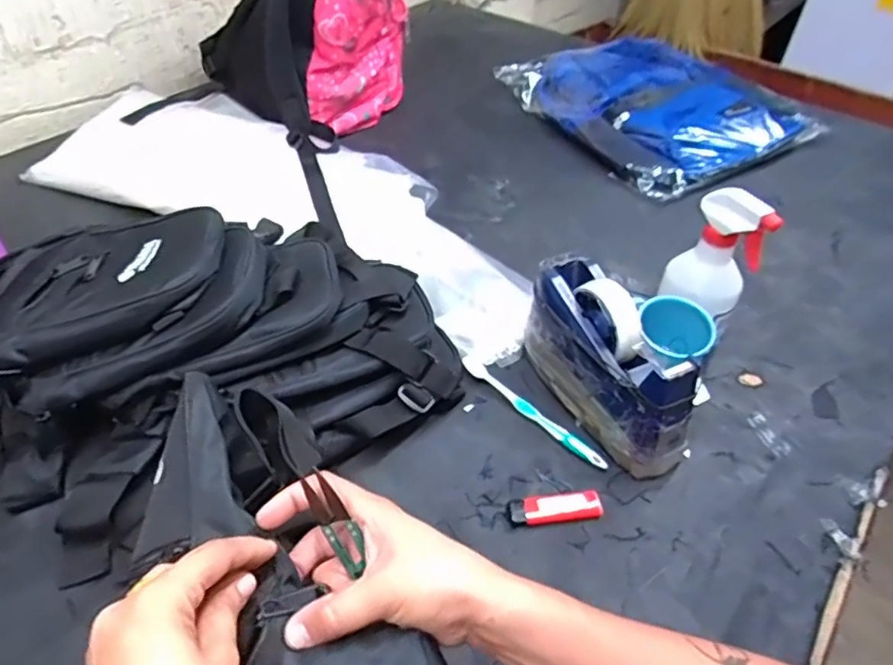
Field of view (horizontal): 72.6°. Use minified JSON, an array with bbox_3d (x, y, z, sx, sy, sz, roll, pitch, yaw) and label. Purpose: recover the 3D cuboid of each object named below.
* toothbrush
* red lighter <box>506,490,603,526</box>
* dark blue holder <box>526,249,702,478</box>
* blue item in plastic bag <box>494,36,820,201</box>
[{"bbox_3d":[0.084,0.078,0.610,0.011,0.020,0.179,-34,54,-31],"label":"toothbrush"},{"bbox_3d":[0.095,0.155,0.535,0.081,0.016,0.024,-4,45,-6],"label":"red lighter"},{"bbox_3d":[0.154,0.030,0.593,0.066,0.113,0.200,-19,48,-20],"label":"dark blue holder"},{"bbox_3d":[0.353,-0.409,1.072,0.379,0.080,0.454,-25,50,-24],"label":"blue item in plastic bag"}]

